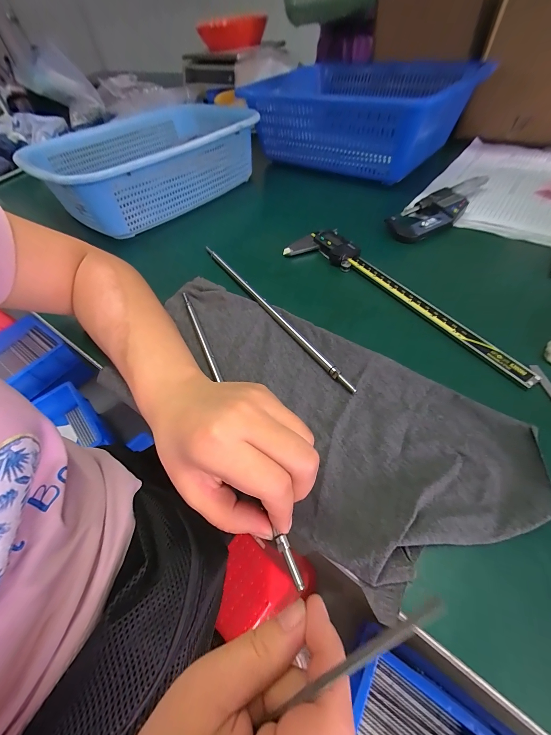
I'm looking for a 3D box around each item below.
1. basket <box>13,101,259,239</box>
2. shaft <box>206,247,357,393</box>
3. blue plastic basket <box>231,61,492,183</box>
[{"bbox_3d":[-0.192,-0.328,0.449,0.217,0.096,0.325,36,64,27],"label":"basket"},{"bbox_3d":[-0.012,-0.066,0.286,0.006,0.006,0.264,-30,57,-16],"label":"shaft"},{"bbox_3d":[0.145,-0.445,0.494,0.329,0.107,0.268,30,61,24],"label":"blue plastic basket"}]

